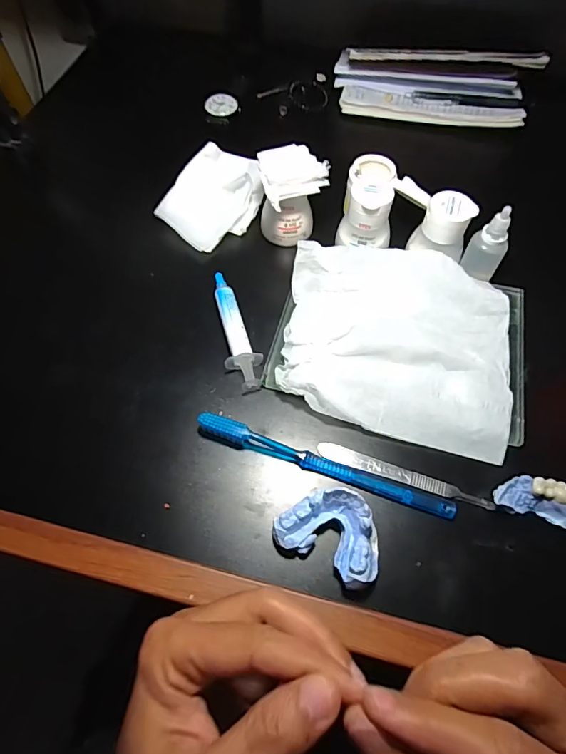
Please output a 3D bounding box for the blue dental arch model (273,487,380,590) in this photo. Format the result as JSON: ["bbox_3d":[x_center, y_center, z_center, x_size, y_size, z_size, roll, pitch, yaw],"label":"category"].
[{"bbox_3d":[0.033,0.101,0.285,0.066,0.029,0.049,29,65,14],"label":"blue dental arch model"}]

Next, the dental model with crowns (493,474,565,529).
[{"bbox_3d":[0.174,0.083,0.295,0.060,0.019,0.024,17,63,8],"label":"dental model with crowns"}]

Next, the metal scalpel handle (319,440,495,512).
[{"bbox_3d":[0.086,0.070,0.317,0.124,0.005,0.014,18,63,8],"label":"metal scalpel handle"}]

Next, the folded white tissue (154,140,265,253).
[{"bbox_3d":[-0.066,-0.177,0.438,0.091,0.042,0.114,39,69,17],"label":"folded white tissue"}]

